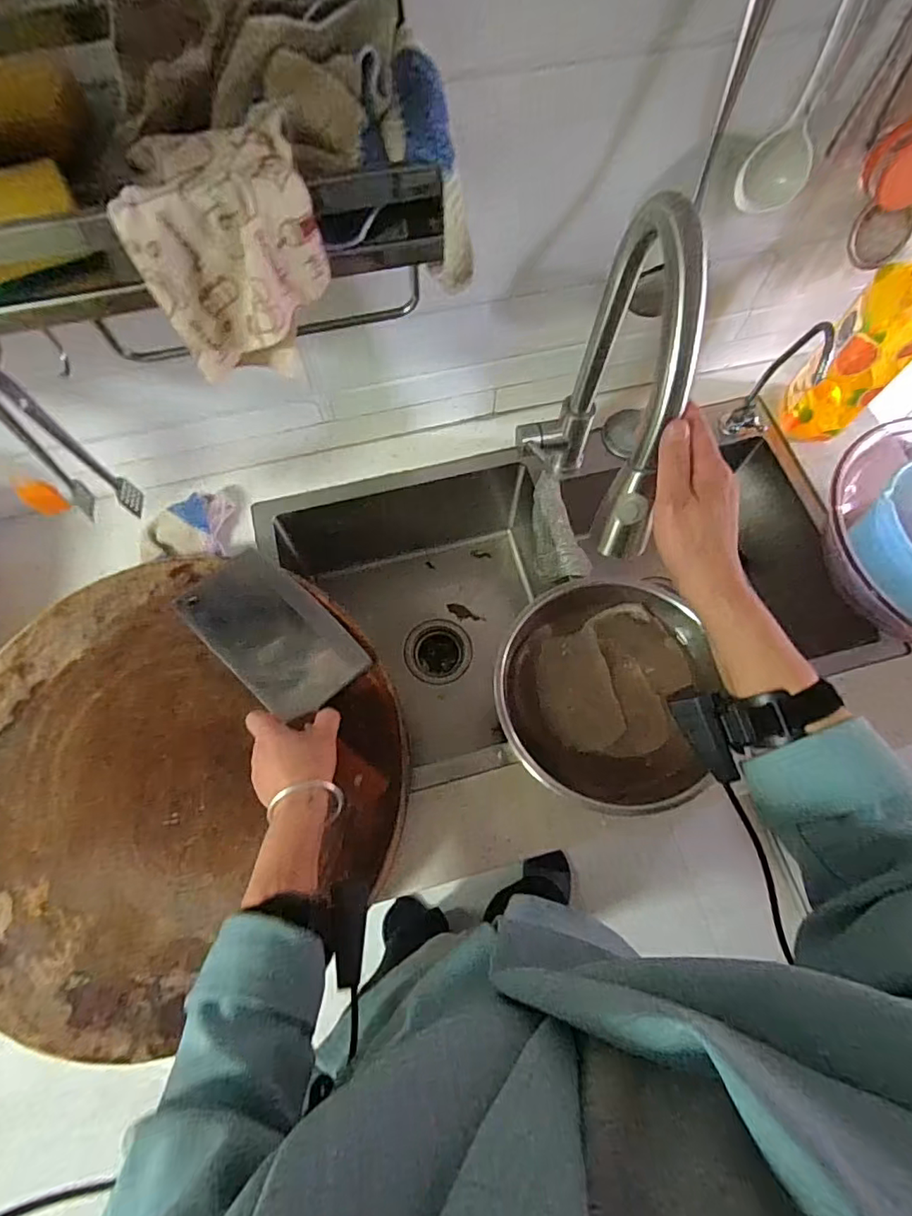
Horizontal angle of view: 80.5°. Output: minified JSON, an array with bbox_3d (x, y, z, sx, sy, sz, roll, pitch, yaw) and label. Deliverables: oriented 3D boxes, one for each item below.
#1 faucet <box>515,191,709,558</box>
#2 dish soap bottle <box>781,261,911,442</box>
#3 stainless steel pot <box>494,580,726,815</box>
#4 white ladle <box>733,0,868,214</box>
[{"bbox_3d":[0.129,-0.179,0.543,0.085,0.383,0.277,4,69,1],"label":"faucet"},{"bbox_3d":[0.487,-0.312,0.623,0.088,0.258,0.083,42,74,14],"label":"dish soap bottle"},{"bbox_3d":[0.164,0.089,0.600,0.231,0.067,0.242,0,69,0],"label":"stainless steel pot"},{"bbox_3d":[0.301,-0.432,0.458,0.057,0.167,0.029,-10,69,-4],"label":"white ladle"}]

